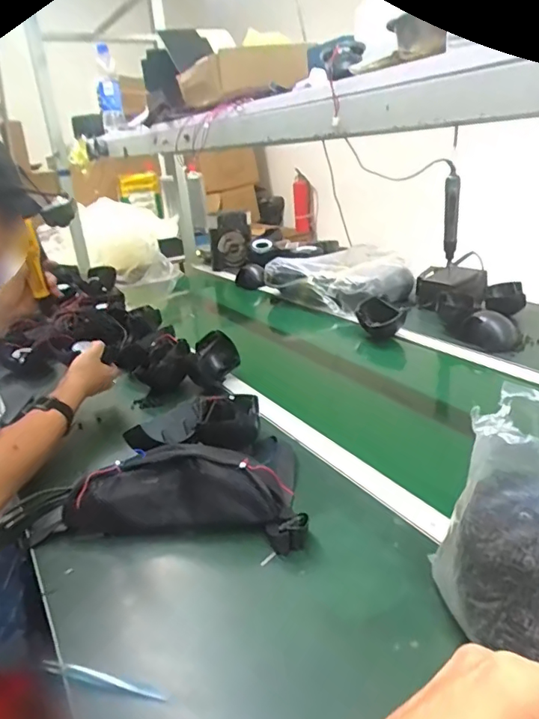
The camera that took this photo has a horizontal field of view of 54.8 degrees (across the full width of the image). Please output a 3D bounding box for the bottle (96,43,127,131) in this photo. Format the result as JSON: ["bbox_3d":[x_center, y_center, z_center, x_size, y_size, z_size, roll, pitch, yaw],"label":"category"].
[{"bbox_3d":[-0.438,-0.734,1.410,0.065,0.197,0.063,-11,23,-14],"label":"bottle"}]

